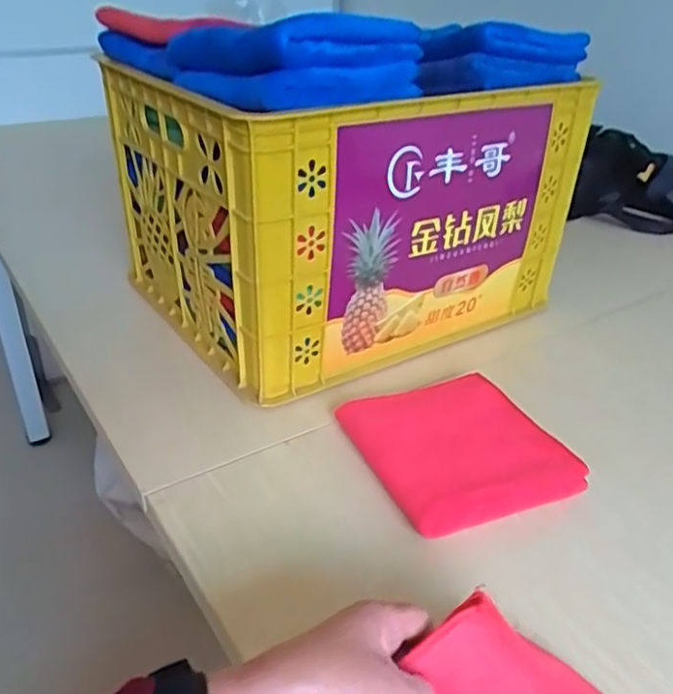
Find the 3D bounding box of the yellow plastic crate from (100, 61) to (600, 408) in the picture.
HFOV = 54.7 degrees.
[{"bbox_3d":[0.002,-0.190,0.826,0.463,0.281,0.386,-19,35,-32],"label":"yellow plastic crate"}]

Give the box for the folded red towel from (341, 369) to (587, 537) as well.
[{"bbox_3d":[0.107,0.091,0.601,0.160,0.032,0.176,-11,32,-22],"label":"folded red towel"}]

